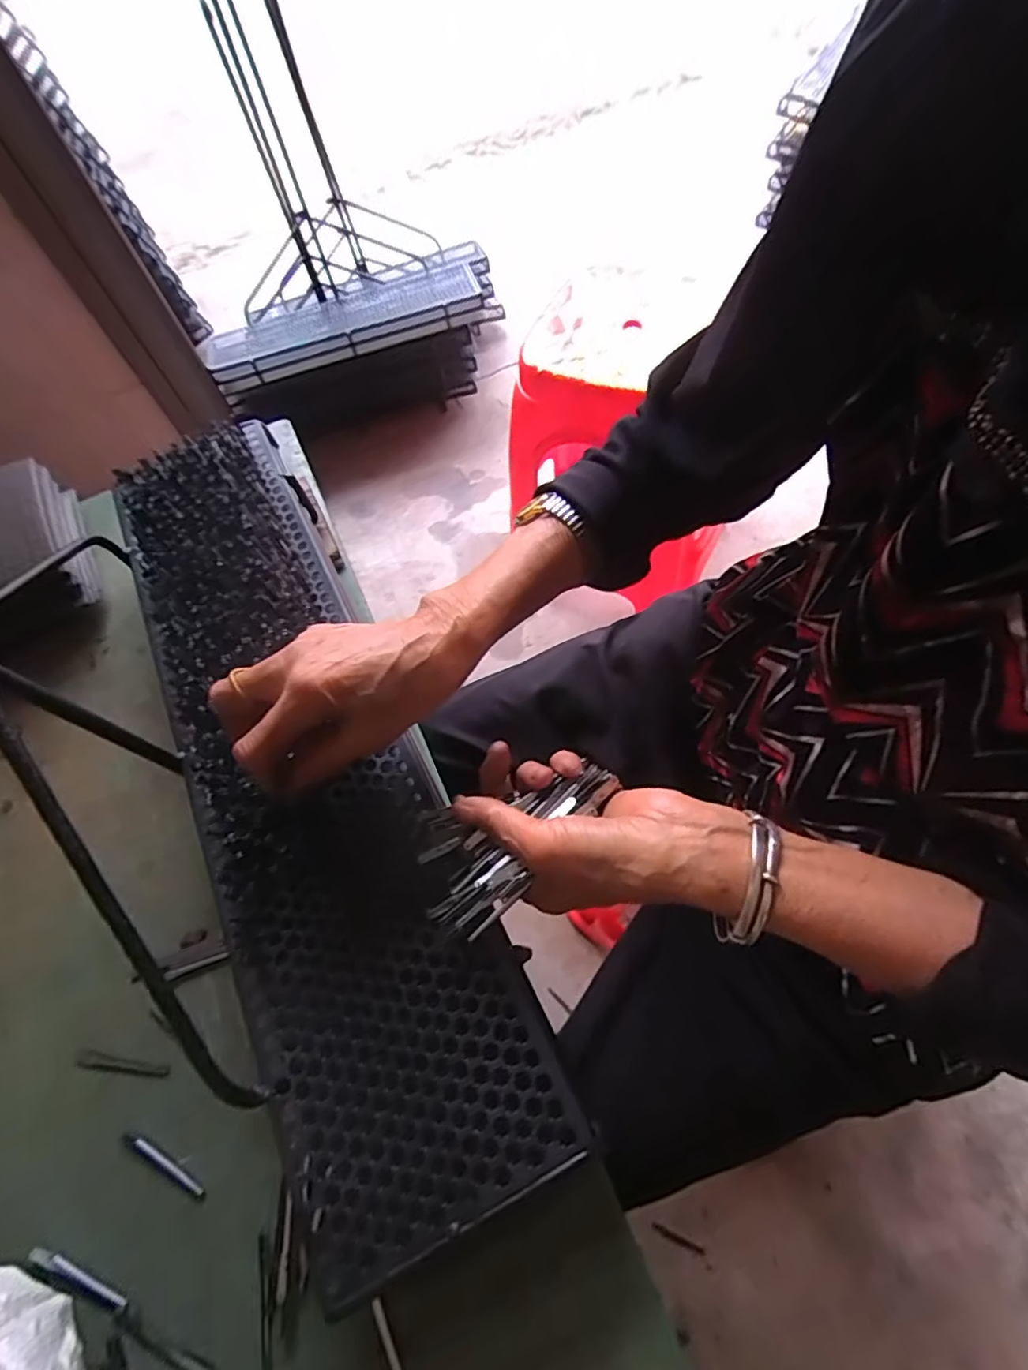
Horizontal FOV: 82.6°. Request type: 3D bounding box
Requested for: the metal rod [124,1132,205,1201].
[{"bbox_3d":[-0.205,0.280,0.341,0.061,0.004,0.007,22,68,18],"label":"metal rod"}]

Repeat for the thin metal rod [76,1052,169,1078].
[{"bbox_3d":[-0.248,0.241,0.371,0.058,0.005,0.008,2,63,9],"label":"thin metal rod"}]

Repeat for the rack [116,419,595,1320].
[{"bbox_3d":[-0.152,0.027,0.387,0.139,0.030,0.569,-24,66,-12],"label":"rack"}]

